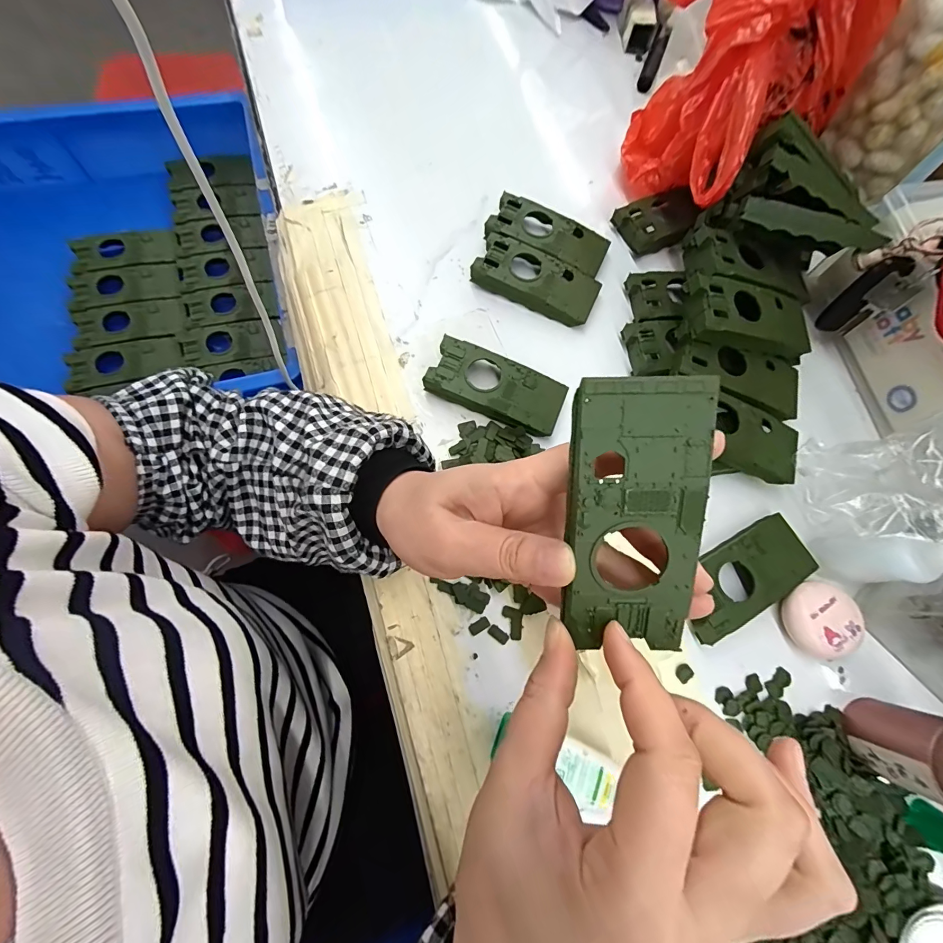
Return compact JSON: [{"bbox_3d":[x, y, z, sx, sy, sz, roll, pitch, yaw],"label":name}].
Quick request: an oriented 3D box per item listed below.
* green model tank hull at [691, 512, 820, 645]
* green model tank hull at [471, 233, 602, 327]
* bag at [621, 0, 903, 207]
[{"bbox_3d":[0.190,0.070,0.278,0.106,0.015,0.047,-27,77,-9],"label":"green model tank hull"},{"bbox_3d":[0.055,-0.163,0.340,0.102,0.014,0.049,26,75,5],"label":"green model tank hull"},{"bbox_3d":[0.186,-0.309,0.308,0.134,0.149,0.158,-37,79,-11],"label":"bag"}]

